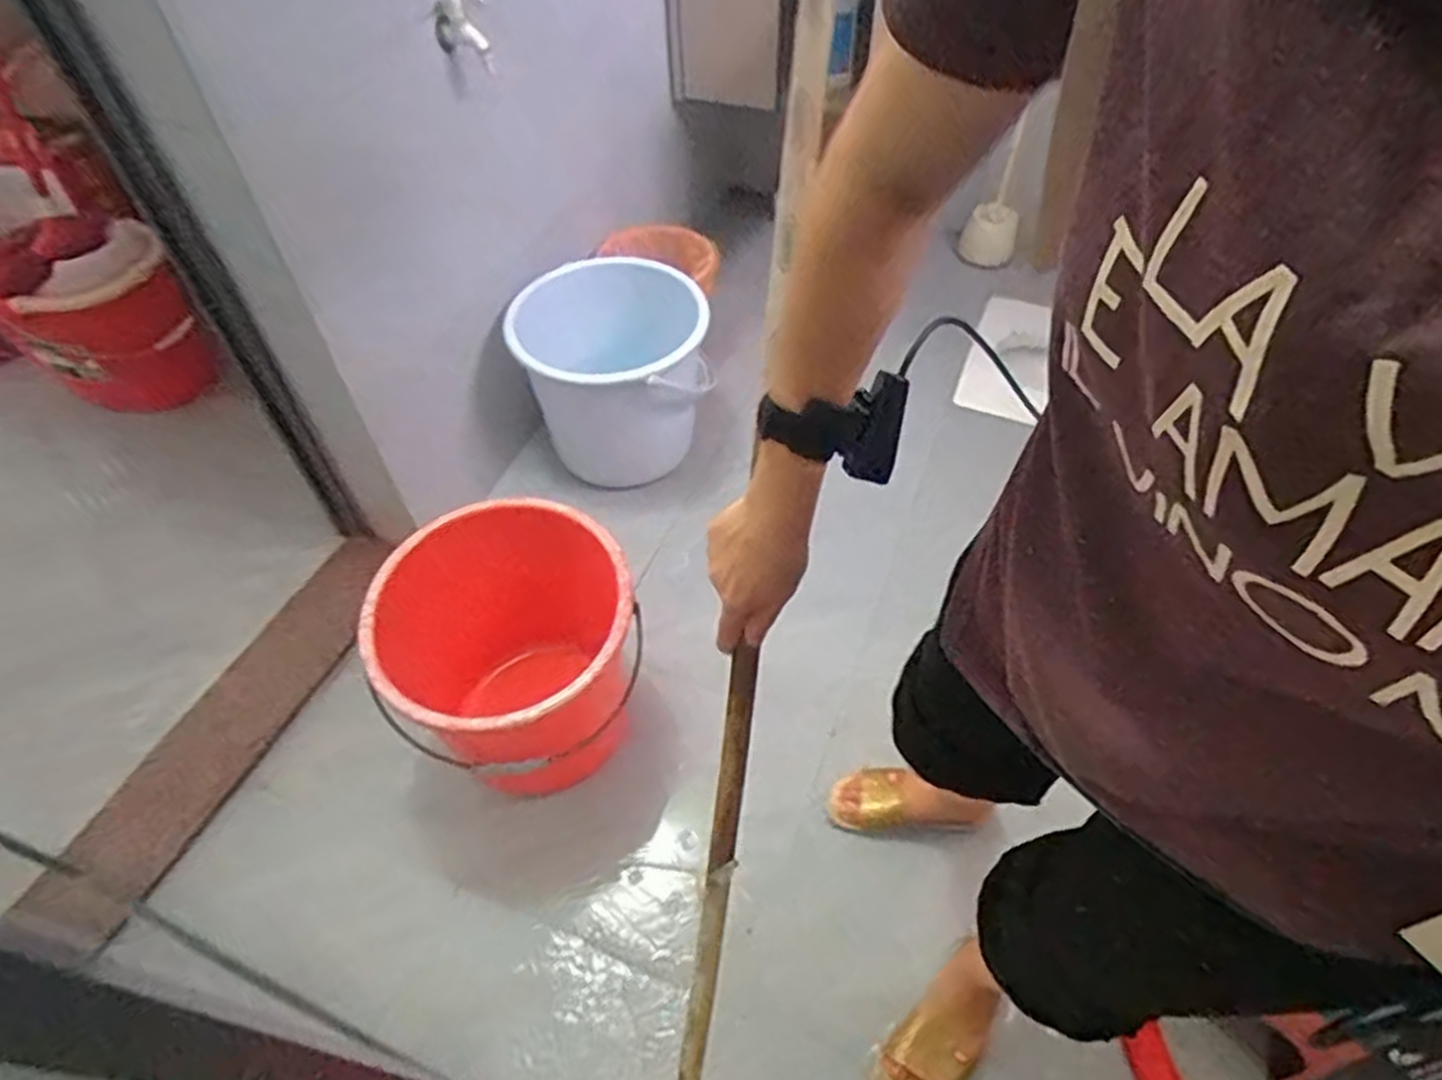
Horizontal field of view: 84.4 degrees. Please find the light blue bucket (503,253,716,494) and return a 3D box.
[{"bbox_3d":[-0.199,-0.327,1.539,0.338,0.292,0.334,-1,52,1],"label":"light blue bucket"}]

